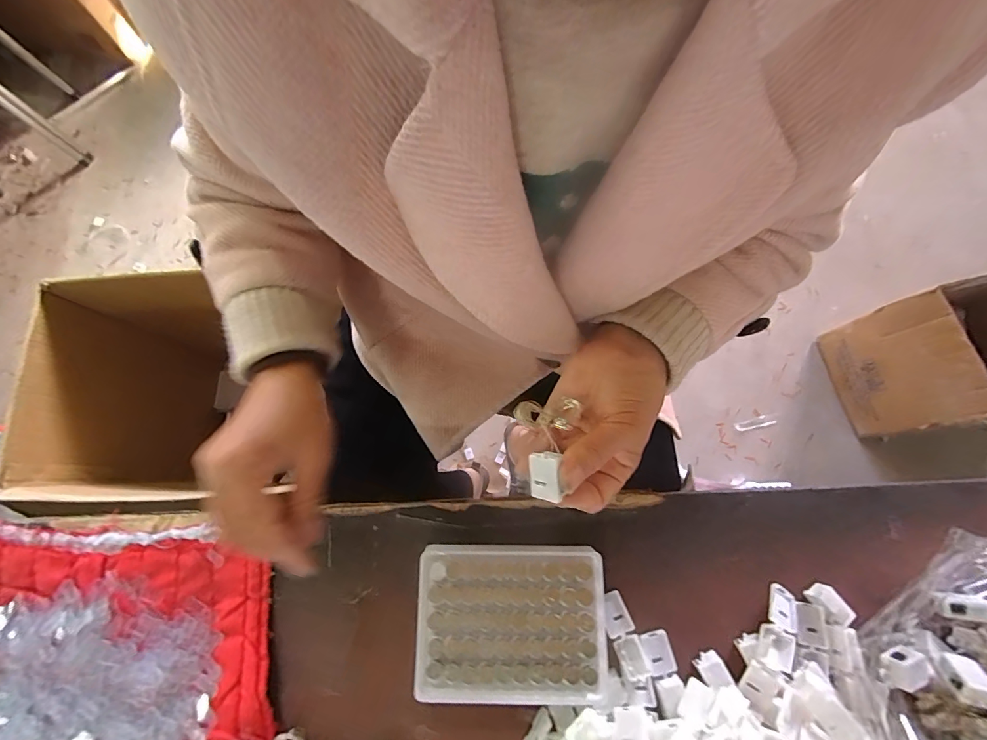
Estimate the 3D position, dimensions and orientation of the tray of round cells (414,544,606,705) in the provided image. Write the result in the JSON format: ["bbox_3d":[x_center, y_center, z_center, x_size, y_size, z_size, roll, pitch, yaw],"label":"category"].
[{"bbox_3d":[0.012,0.180,0.304,0.128,0.027,0.098,0,75,2],"label":"tray of round cells"}]

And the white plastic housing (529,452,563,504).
[{"bbox_3d":[0.031,0.063,0.246,0.018,0.008,0.026,-6,88,39],"label":"white plastic housing"}]

